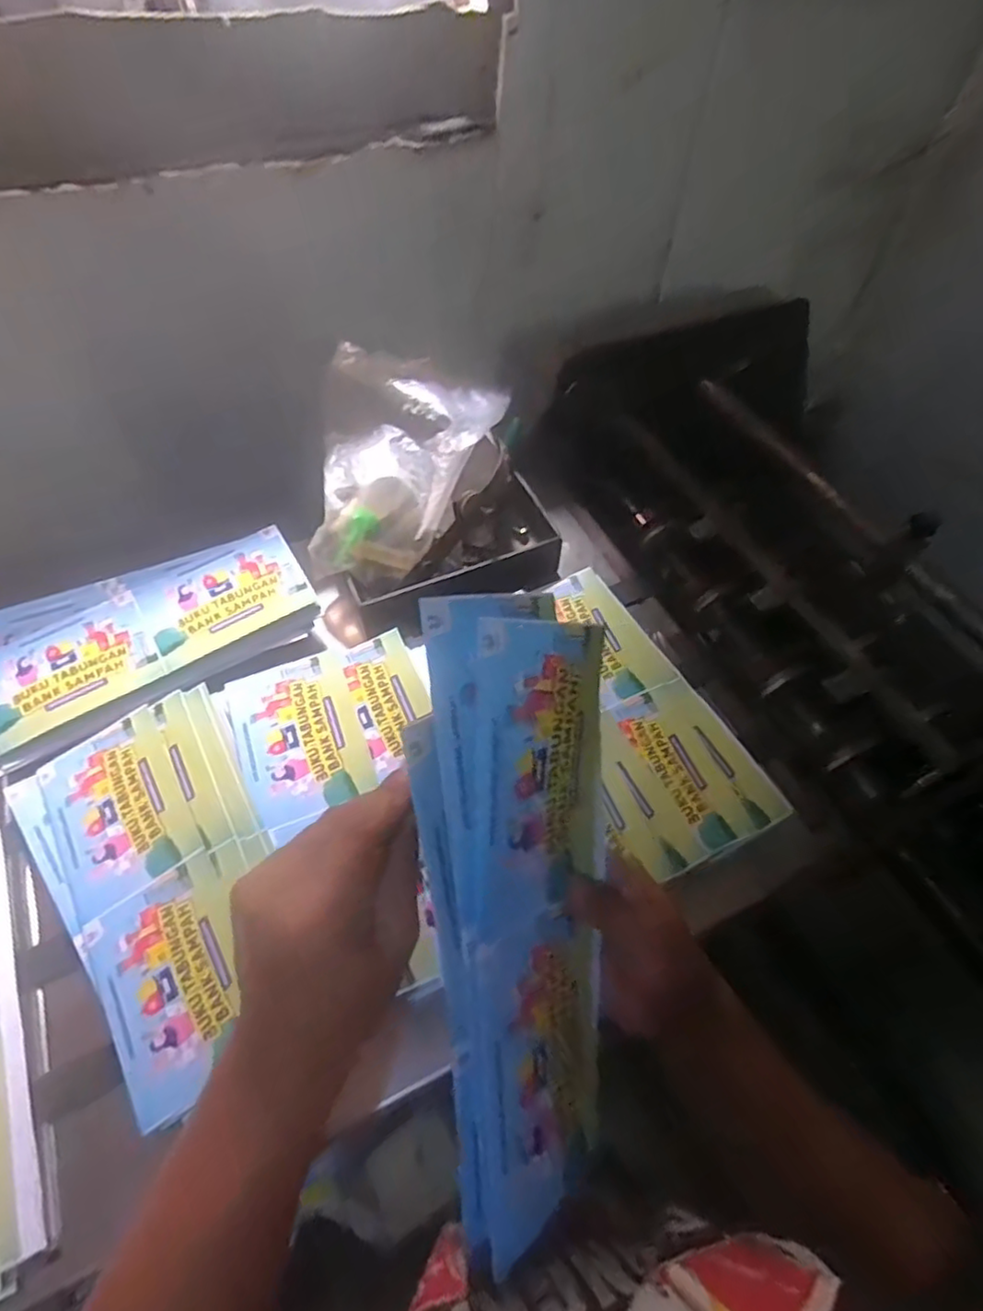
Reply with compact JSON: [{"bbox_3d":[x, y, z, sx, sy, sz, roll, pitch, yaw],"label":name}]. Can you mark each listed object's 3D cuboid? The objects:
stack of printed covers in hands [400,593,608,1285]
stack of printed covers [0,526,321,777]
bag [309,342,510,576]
[{"bbox_3d":[0.025,0.124,0.338,0.019,0.309,0.137,-2,6,45],"label":"stack of printed covers in hands"},{"bbox_3d":[-0.338,-0.021,0.617,0.321,0.035,0.159,-21,58,-15],"label":"stack of printed covers"},{"bbox_3d":[-0.085,-0.198,0.689,0.188,0.122,0.237,3,55,1],"label":"bag"}]

